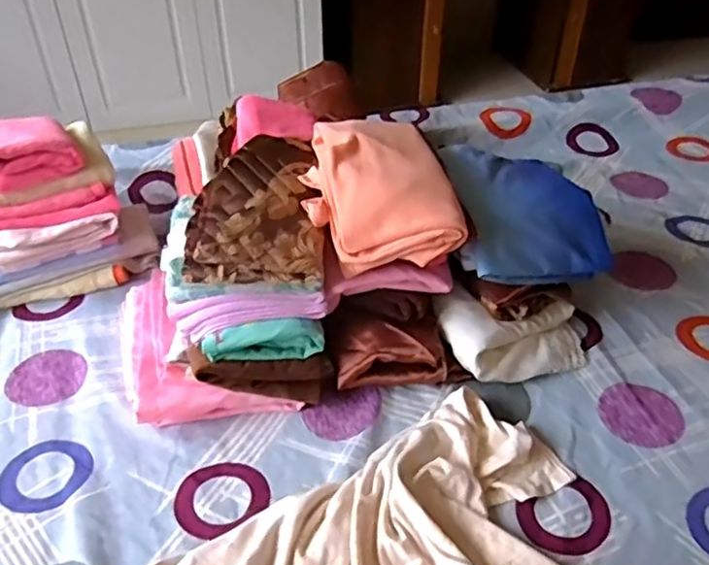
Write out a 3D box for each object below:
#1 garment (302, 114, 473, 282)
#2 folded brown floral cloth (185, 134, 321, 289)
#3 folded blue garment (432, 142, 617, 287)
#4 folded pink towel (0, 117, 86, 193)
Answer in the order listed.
[{"bbox_3d":[0.024,-0.108,0.755,0.159,0.079,0.210,-8,41,-8],"label":"garment"},{"bbox_3d":[-0.110,-0.088,0.751,0.150,0.067,0.202,-3,40,-3],"label":"folded brown floral cloth"},{"bbox_3d":[0.207,-0.092,0.817,0.172,0.077,0.206,-7,41,-7],"label":"folded blue garment"},{"bbox_3d":[-0.432,-0.183,0.861,0.122,0.050,0.141,-23,45,-24],"label":"folded pink towel"}]

